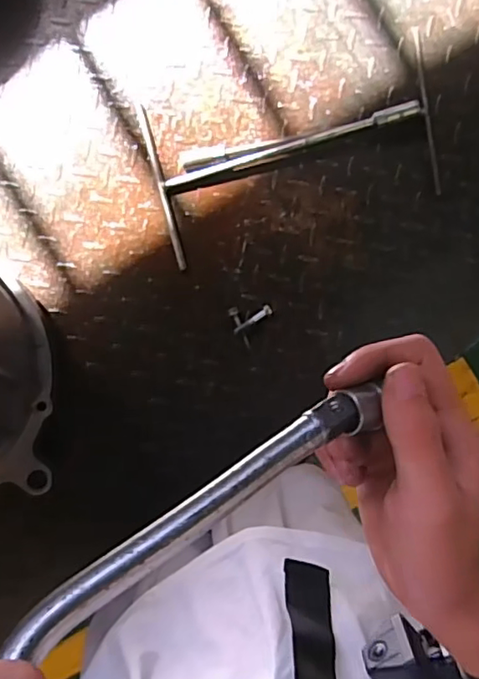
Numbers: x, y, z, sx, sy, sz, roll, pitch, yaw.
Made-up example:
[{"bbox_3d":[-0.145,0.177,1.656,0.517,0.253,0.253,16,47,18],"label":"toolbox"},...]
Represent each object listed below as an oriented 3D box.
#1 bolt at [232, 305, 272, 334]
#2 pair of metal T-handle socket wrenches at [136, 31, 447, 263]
[{"bbox_3d":[0.016,-0.022,0.663,0.050,0.011,0.011,-37,90,3],"label":"bolt"},{"bbox_3d":[0.064,-0.216,0.641,0.325,0.030,0.180,-14,91,2],"label":"pair of metal T-handle socket wrenches"}]

